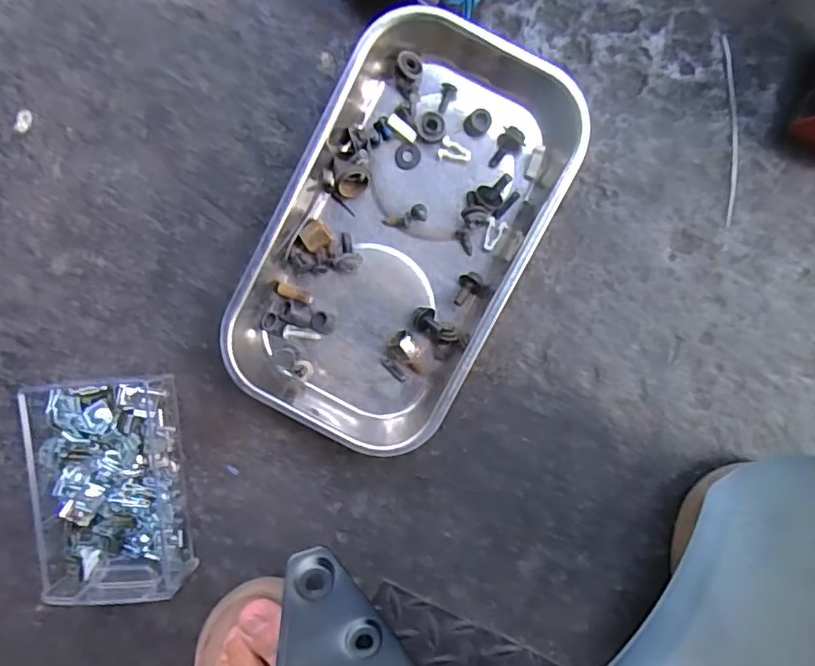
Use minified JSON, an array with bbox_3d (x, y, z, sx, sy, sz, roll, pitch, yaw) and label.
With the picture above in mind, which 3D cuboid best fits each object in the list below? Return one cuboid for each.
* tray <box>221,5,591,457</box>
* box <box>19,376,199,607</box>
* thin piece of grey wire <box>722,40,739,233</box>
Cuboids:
[{"bbox_3d":[-0.001,-0.057,0.343,0.143,0.048,0.244,28,95,2],"label":"tray"},{"bbox_3d":[-0.194,0.104,0.382,0.085,0.040,0.142,-5,93,5],"label":"box"},{"bbox_3d":[0.200,-0.124,0.355,0.008,0.004,0.113,-3,93,5],"label":"thin piece of grey wire"}]

